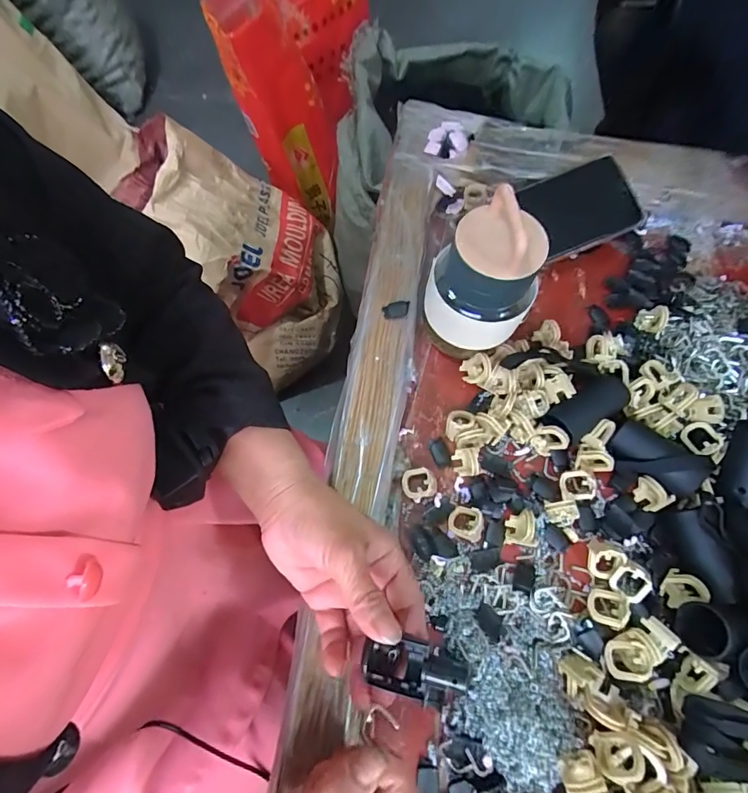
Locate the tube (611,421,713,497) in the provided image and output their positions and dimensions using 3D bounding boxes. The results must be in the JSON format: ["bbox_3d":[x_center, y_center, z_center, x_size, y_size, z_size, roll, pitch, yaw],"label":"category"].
[{"bbox_3d":[0.206,0.044,0.302,0.059,0.025,0.034,30,71,10],"label":"tube"}]

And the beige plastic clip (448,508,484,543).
[{"bbox_3d":[0.068,0.092,0.300,0.025,0.015,0.021,21,69,7],"label":"beige plastic clip"}]

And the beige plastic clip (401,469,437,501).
[{"bbox_3d":[0.034,0.066,0.312,0.025,0.013,0.021,-8,69,-4],"label":"beige plastic clip"}]

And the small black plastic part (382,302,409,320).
[{"bbox_3d":[0.020,-0.072,0.352,0.023,0.008,0.014,-10,69,-5],"label":"small black plastic part"}]

